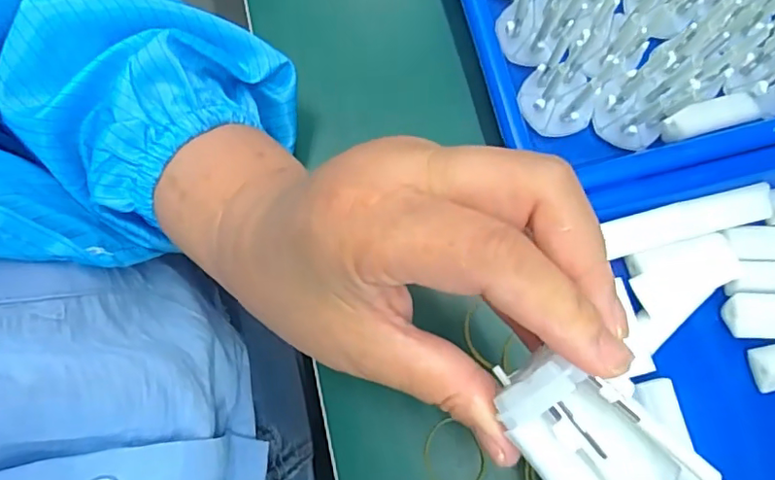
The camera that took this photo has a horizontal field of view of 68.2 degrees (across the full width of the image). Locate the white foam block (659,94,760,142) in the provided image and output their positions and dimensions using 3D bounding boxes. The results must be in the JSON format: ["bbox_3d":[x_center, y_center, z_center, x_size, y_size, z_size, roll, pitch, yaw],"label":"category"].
[{"bbox_3d":[0.164,-0.062,0.291,0.052,0.011,0.016,-17,78,-5],"label":"white foam block"}]

